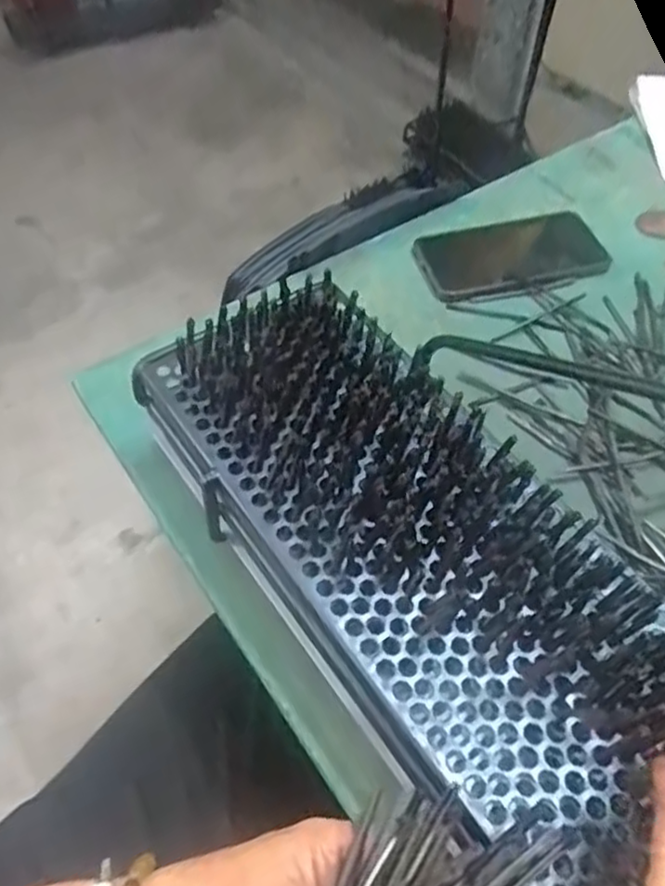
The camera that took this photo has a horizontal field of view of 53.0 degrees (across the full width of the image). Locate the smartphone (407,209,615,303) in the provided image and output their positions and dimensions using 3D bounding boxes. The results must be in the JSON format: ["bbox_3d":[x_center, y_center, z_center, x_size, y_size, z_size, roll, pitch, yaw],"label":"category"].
[{"bbox_3d":[0.159,-0.166,0.584,0.170,0.011,0.083,-15,57,-12],"label":"smartphone"}]

